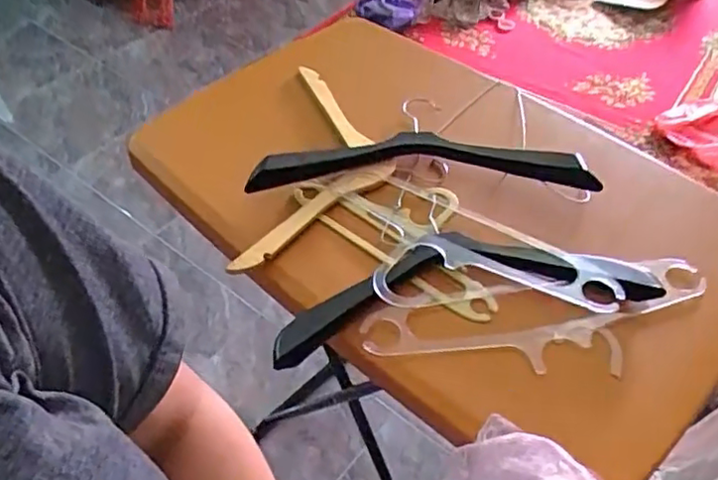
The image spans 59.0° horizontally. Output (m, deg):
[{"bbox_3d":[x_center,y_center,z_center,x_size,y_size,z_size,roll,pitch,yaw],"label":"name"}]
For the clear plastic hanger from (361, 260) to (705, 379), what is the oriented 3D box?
[{"bbox_3d":[0.202,0.089,0.664,0.385,0.017,0.122,-10,49,-11],"label":"clear plastic hanger"}]

